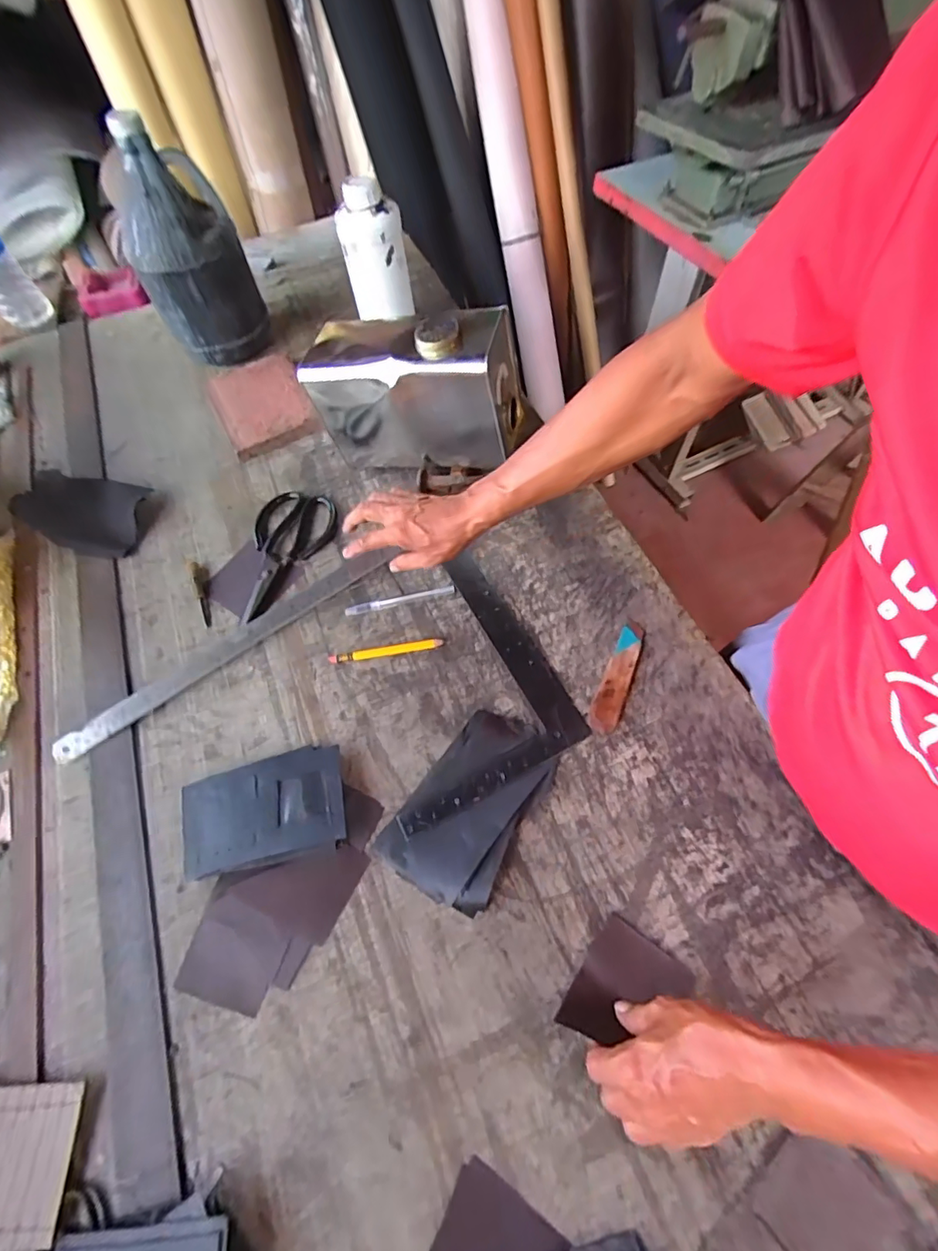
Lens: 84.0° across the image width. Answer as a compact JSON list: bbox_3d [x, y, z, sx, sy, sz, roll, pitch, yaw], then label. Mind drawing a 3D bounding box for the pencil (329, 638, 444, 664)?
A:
[{"bbox_3d":[-0.092,0.028,0.580,0.125,0.008,0.012,-9,60,-1],"label":"pencil"}]

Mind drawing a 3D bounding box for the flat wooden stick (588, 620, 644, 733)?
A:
[{"bbox_3d":[0.158,0.051,0.549,0.028,0.007,0.131,21,64,15],"label":"flat wooden stick"}]

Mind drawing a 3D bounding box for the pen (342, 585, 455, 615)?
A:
[{"bbox_3d":[-0.081,-0.030,0.611,0.127,0.006,0.011,-13,61,-4],"label":"pen"}]

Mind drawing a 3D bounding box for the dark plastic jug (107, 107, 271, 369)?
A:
[{"bbox_3d":[-0.394,-0.514,0.744,0.147,0.276,0.127,-25,62,-10],"label":"dark plastic jug"}]

